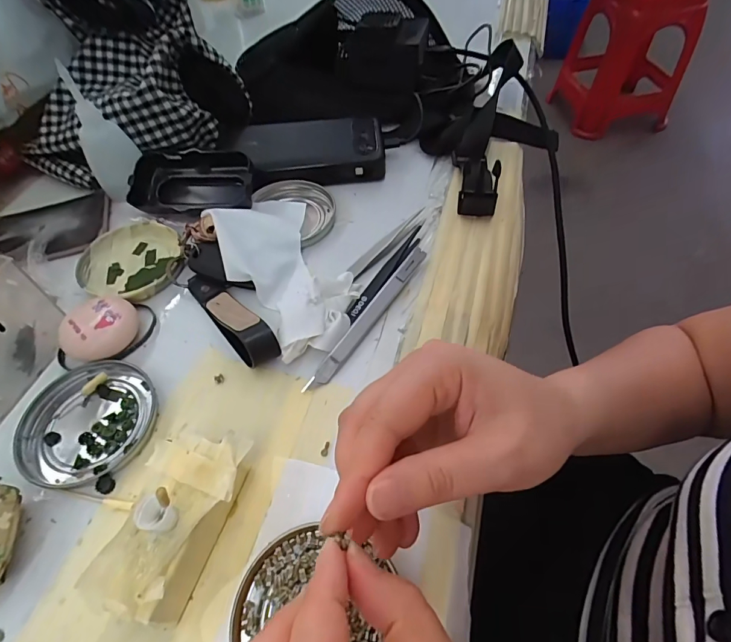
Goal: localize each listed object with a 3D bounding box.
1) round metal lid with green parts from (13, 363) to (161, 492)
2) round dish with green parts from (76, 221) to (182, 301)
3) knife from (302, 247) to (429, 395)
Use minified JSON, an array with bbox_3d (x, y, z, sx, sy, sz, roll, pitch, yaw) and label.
[{"bbox_3d":[-0.172,0.061,0.260,0.079,0.009,0.074,-1,55,2],"label":"round metal lid with green parts"},{"bbox_3d":[-0.186,-0.049,0.337,0.084,0.013,0.075,18,58,15],"label":"round dish with green parts"},{"bbox_3d":[0.004,-0.005,0.293,0.010,0.010,0.134,29,61,20],"label":"knife"}]

